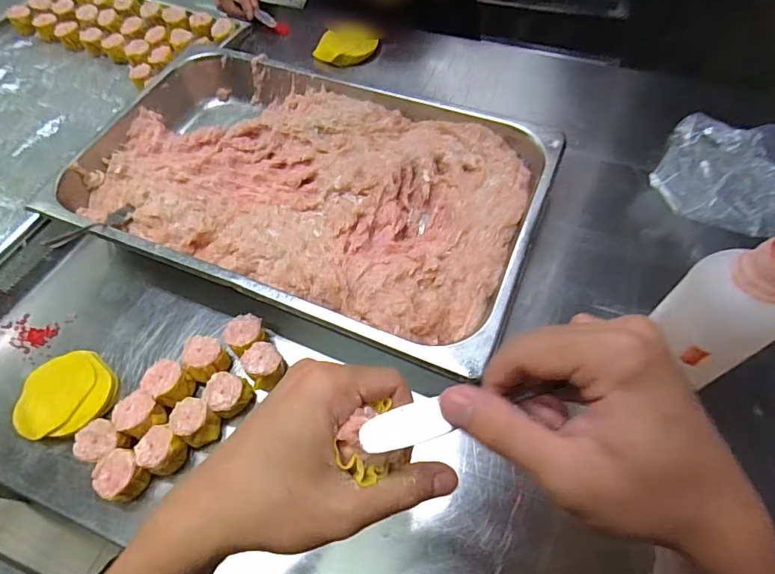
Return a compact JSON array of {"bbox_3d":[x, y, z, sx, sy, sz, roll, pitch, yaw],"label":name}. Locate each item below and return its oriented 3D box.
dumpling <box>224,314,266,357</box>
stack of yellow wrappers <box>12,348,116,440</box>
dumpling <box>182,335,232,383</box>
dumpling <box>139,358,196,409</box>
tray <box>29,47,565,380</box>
[{"bbox_3d":[-0.140,0.052,0.462,0.036,0.032,0.045,-12,59,-5],"label":"dumpling"},{"bbox_3d":[-0.312,0.105,0.448,0.095,0.018,0.081,-6,59,-1],"label":"stack of yellow wrappers"},{"bbox_3d":[-0.179,0.072,0.452,0.045,0.033,0.040,34,66,20],"label":"dumpling"},{"bbox_3d":[-0.206,0.093,0.438,0.038,0.030,0.035,32,65,20],"label":"dumpling"},{"bbox_3d":[-0.095,-0.120,0.543,0.523,0.067,0.327,20,62,14],"label":"tray"}]

